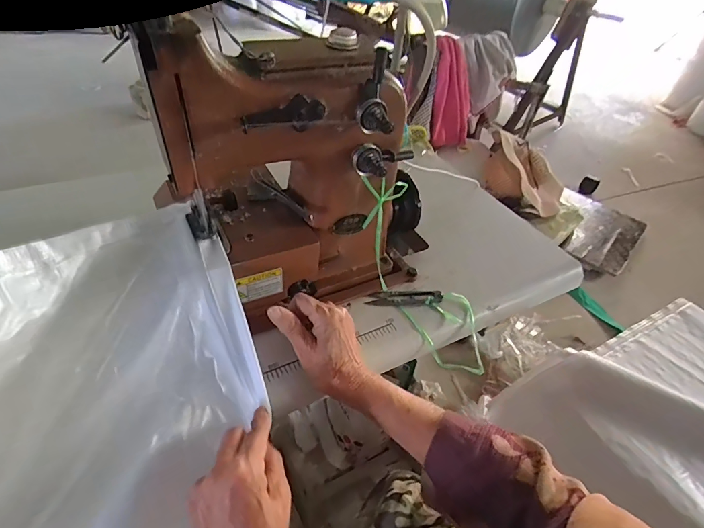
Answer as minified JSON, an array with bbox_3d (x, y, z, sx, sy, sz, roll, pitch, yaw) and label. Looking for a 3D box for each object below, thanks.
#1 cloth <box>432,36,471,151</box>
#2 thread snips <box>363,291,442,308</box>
[{"bbox_3d":[0.293,-0.500,1.153,0.127,0.293,0.052,-13,30,-17],"label":"cloth"},{"bbox_3d":[0.070,0.045,0.520,0.100,0.010,0.023,-1,44,-9],"label":"thread snips"}]

